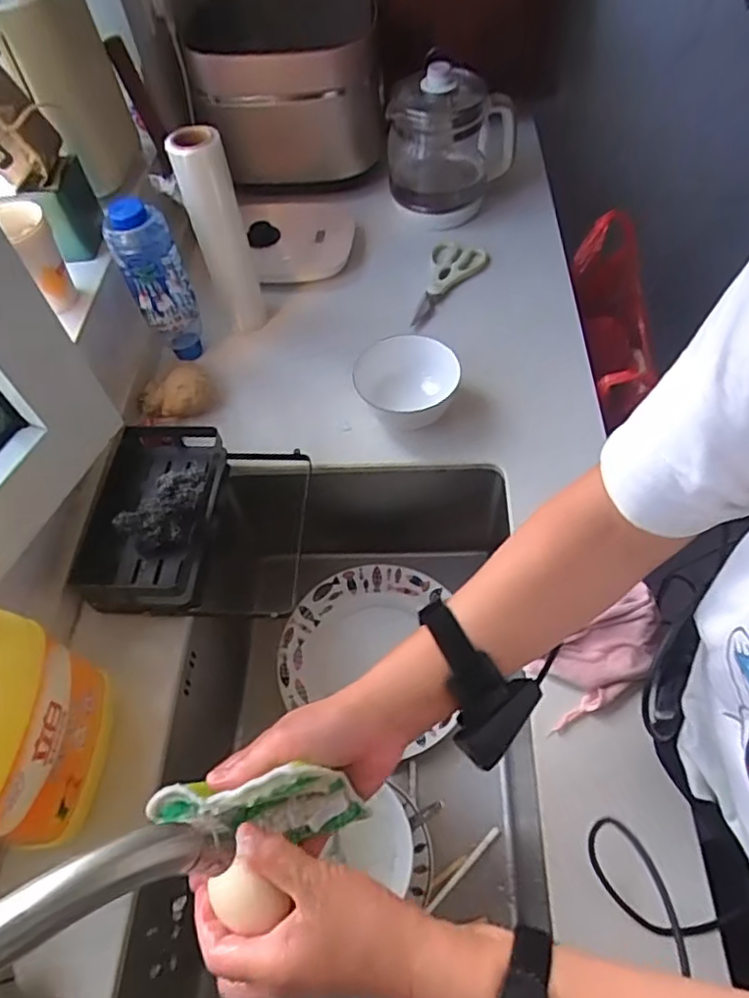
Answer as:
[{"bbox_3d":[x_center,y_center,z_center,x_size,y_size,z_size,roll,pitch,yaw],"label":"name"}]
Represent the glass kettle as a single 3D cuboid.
[{"bbox_3d":[0.113,-0.562,0.946,0.132,0.199,0.186,30,64,21],"label":"glass kettle"}]

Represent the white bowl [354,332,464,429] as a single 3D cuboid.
[{"bbox_3d":[0.049,-0.142,0.757,0.114,0.076,0.108,-2,57,3],"label":"white bowl"}]

